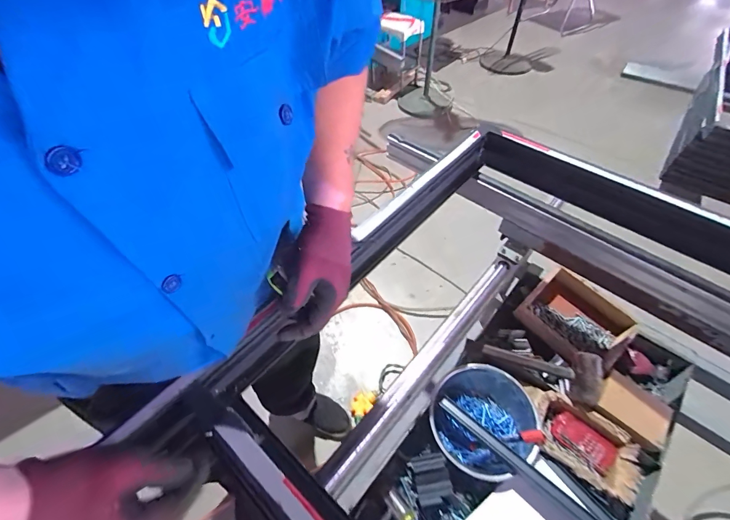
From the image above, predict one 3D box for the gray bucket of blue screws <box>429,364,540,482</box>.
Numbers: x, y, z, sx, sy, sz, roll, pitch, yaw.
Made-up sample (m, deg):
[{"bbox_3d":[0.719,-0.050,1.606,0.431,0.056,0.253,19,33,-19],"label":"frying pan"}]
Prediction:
[{"bbox_3d":[0.240,0.349,0.743,0.221,0.143,0.198,-29,57,-21],"label":"gray bucket of blue screws"}]

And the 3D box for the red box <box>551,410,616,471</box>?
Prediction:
[{"bbox_3d":[0.439,0.362,0.704,0.108,0.025,0.057,37,61,26],"label":"red box"}]

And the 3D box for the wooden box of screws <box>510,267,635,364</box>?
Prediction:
[{"bbox_3d":[0.493,0.152,0.843,0.180,0.091,0.218,-28,57,-20],"label":"wooden box of screws"}]

